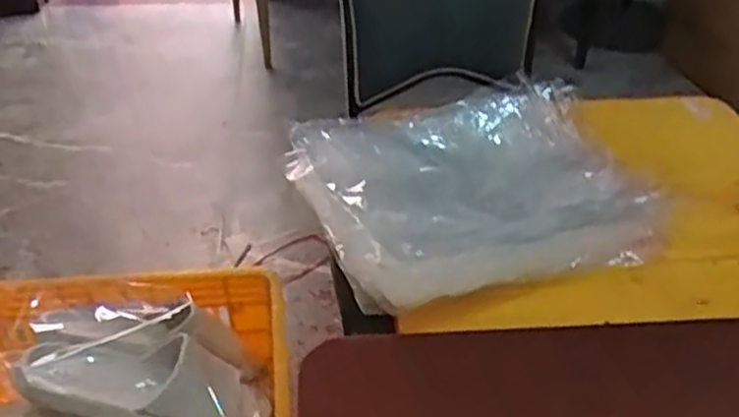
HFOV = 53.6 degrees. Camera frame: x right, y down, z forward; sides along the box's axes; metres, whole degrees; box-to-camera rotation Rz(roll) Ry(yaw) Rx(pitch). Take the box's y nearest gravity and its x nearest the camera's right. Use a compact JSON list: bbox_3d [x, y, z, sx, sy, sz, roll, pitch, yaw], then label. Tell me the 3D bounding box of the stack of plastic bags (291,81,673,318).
[{"bbox_3d":[0.134,-0.035,0.915,0.419,0.073,0.333,-13,39,-17],"label":"stack of plastic bags"}]

